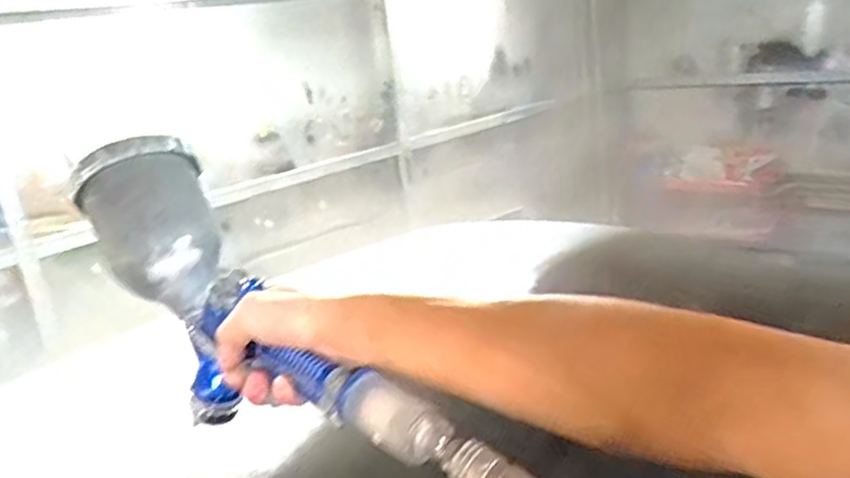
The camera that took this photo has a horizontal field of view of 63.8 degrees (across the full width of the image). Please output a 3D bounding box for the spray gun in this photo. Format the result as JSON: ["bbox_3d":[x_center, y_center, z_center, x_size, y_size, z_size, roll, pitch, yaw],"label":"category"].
[{"bbox_3d":[-0.155,0.046,0.517,0.280,0.146,0.088,43,40,22],"label":"spray gun"}]

